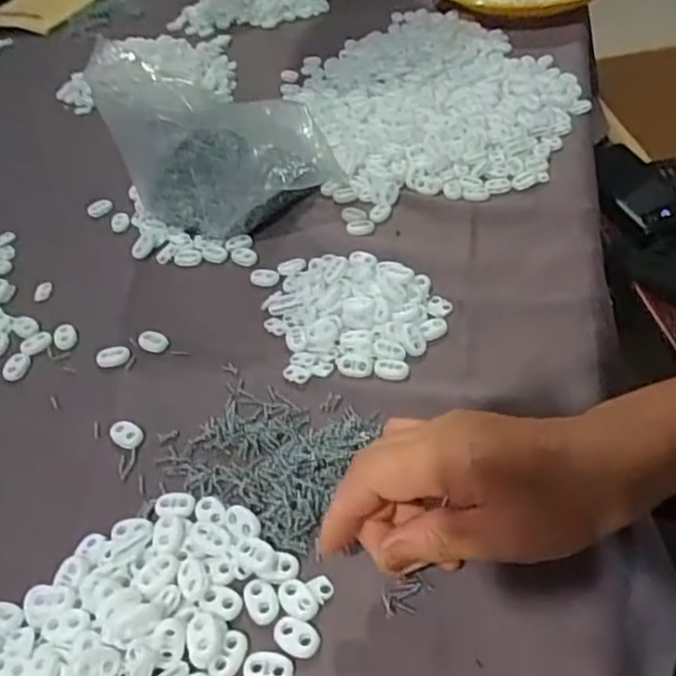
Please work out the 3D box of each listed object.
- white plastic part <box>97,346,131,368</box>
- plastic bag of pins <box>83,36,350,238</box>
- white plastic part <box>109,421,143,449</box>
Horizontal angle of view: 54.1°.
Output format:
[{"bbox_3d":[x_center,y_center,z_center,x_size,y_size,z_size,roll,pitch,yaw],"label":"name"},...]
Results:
[{"bbox_3d":[-0.156,0.013,0.459,0.023,0.007,0.012,-18,46,-11],"label":"white plastic part"},{"bbox_3d":[-0.086,-0.146,0.502,0.165,0.157,0.055,0,45,7],"label":"plastic bag of pins"},{"bbox_3d":[-0.131,0.059,0.409,0.022,0.007,0.014,17,49,22],"label":"white plastic part"}]

